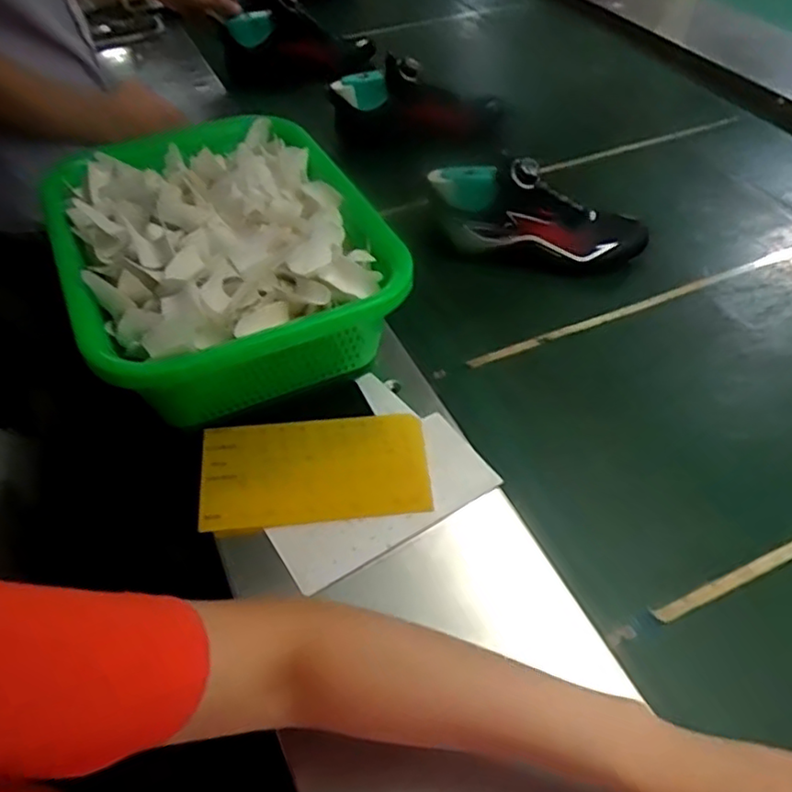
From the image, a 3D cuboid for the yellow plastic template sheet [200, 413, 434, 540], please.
[{"bbox_3d":[-0.069,0.064,0.588,0.191,0.008,0.098,-5,61,-8],"label":"yellow plastic template sheet"}]

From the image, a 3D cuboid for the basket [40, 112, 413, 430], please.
[{"bbox_3d":[-0.175,-0.136,0.696,0.292,0.120,0.357,-20,51,-20],"label":"basket"}]

